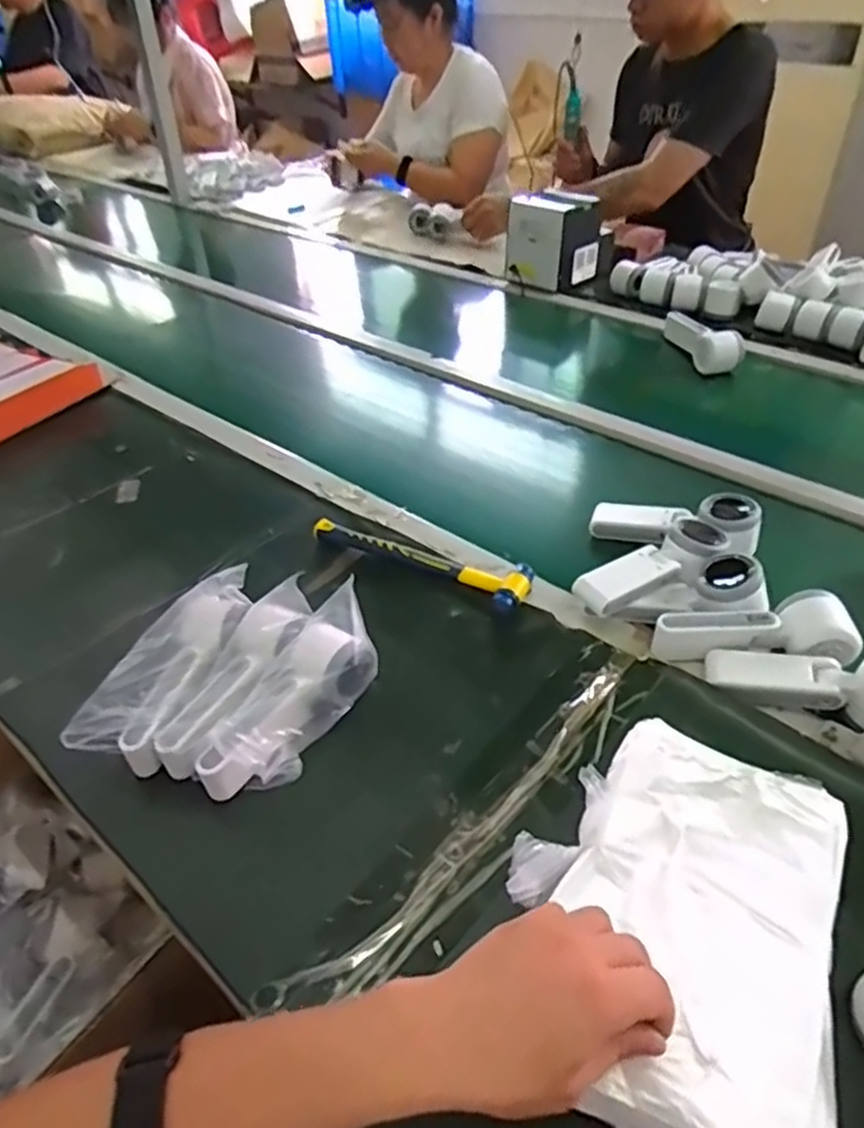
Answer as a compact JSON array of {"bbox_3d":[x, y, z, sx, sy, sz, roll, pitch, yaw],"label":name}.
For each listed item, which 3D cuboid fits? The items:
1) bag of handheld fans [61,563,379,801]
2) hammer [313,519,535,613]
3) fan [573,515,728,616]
[{"bbox_3d":[-0.165,0.100,0.595,0.162,0.082,0.201,20,46,25],"label":"bag of handheld fans"},{"bbox_3d":[-0.011,-0.011,0.755,0.239,0.021,0.055,20,46,25],"label":"hammer"},{"bbox_3d":[0.215,0.007,0.696,0.171,0.053,0.071,-28,46,-26],"label":"fan"}]

